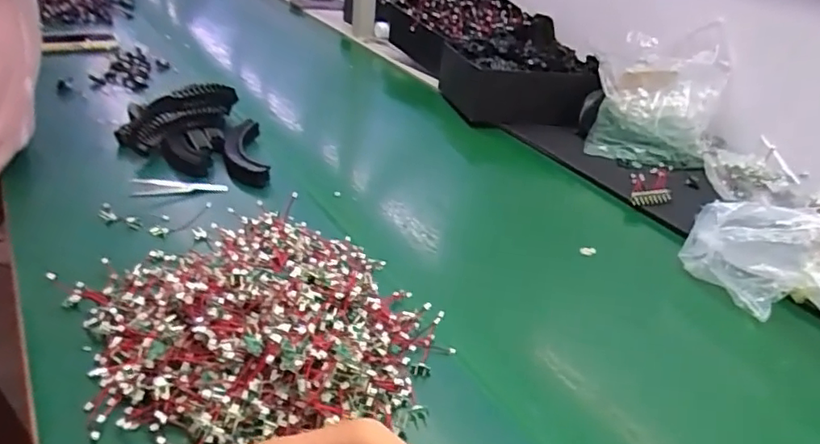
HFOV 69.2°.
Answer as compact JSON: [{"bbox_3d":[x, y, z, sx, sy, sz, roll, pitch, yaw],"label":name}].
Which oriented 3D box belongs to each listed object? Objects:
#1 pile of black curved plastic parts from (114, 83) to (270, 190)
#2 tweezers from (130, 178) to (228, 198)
[{"bbox_3d":[-0.277,-0.114,0.749,0.166,0.057,0.205,-5,32,-19],"label":"pile of black curved plastic parts"},{"bbox_3d":[-0.265,-0.040,0.680,0.105,0.006,0.028,2,31,-8],"label":"tweezers"}]

